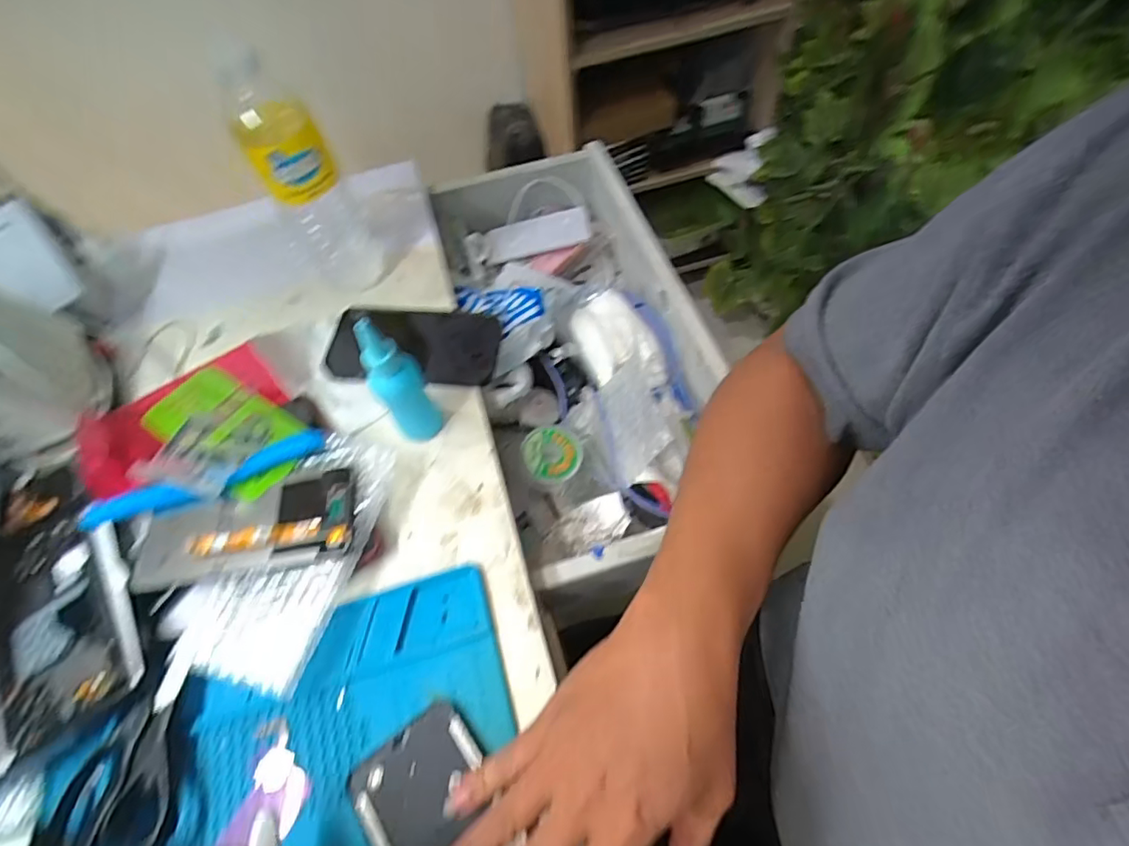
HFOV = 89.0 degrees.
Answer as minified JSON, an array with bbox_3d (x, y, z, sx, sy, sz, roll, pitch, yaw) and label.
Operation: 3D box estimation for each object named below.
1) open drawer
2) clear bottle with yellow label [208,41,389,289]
[{"bbox_3d":[0.011,-0.088,0.578,0.206,0.083,0.465,-16,59,-4],"label":"open drawer"},{"bbox_3d":[-0.216,-0.197,0.492,0.065,0.189,0.068,-26,60,-10],"label":"clear bottle with yellow label"}]

